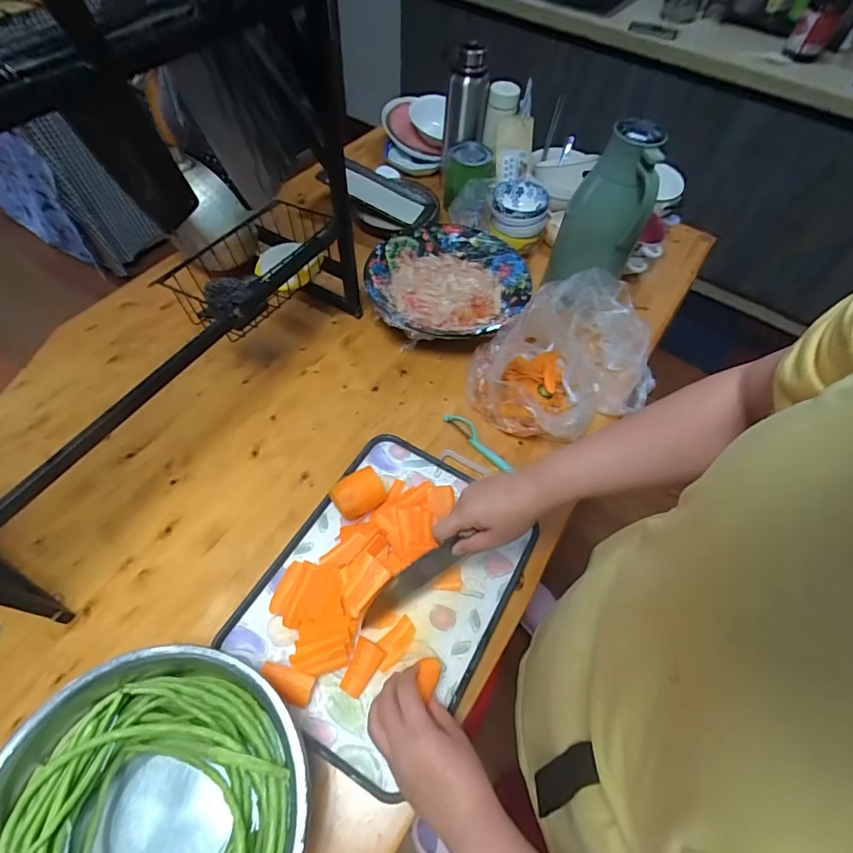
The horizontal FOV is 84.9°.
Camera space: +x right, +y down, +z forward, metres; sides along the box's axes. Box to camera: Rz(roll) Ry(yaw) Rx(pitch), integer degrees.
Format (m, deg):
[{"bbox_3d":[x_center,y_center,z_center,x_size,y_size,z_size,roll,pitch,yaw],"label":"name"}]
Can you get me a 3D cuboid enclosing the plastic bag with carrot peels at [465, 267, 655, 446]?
[{"bbox_3d":[0.255,-0.128,0.773,0.239,0.152,0.338,38,63,18],"label":"plastic bag with carrot peels"}]

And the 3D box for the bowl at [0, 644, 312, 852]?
[{"bbox_3d":[-0.257,0.376,0.444,0.273,0.112,0.278,2,58,-3],"label":"bowl"}]

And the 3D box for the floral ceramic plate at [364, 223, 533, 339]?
[{"bbox_3d":[0.042,-0.270,0.860,0.282,0.042,0.285,16,58,6],"label":"floral ceramic plate"}]

